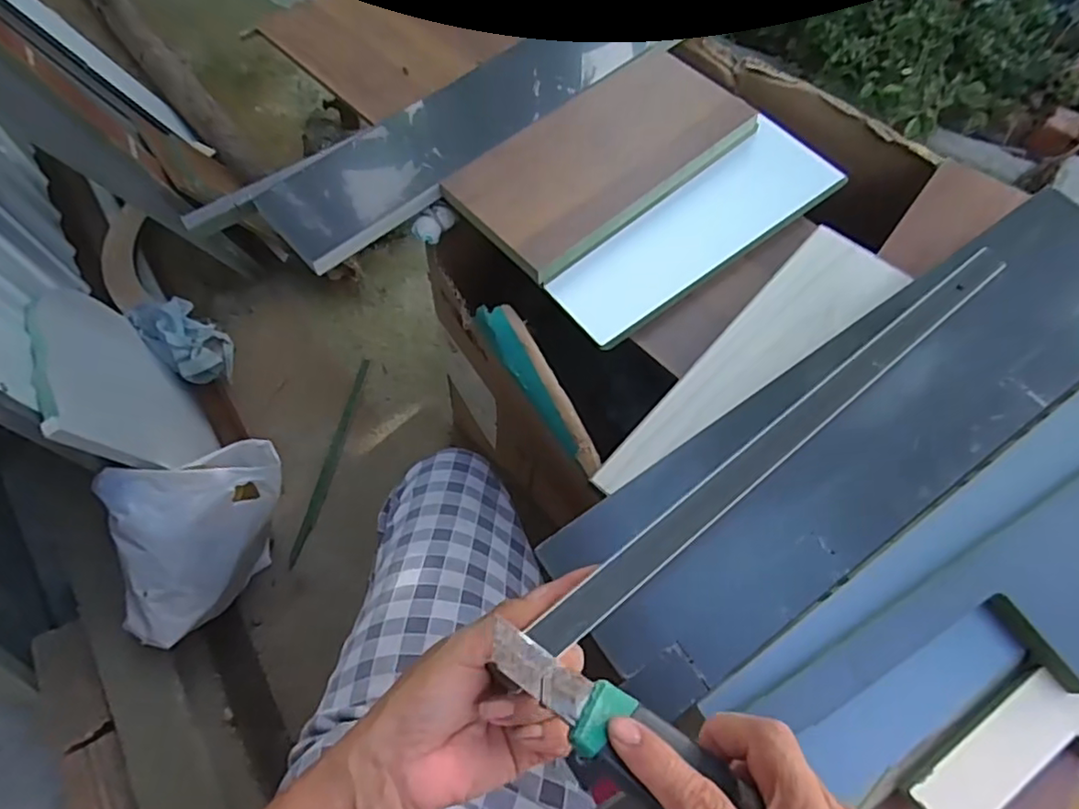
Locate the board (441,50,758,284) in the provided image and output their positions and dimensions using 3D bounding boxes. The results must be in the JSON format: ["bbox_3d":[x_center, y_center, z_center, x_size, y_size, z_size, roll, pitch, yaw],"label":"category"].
[{"bbox_3d":[0.057,-0.224,0.551,0.270,0.018,0.131,-38,74,-17],"label":"board"}]

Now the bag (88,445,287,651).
[{"bbox_3d":[-0.475,0.171,0.838,0.170,0.193,0.273,21,67,6],"label":"bag"}]

